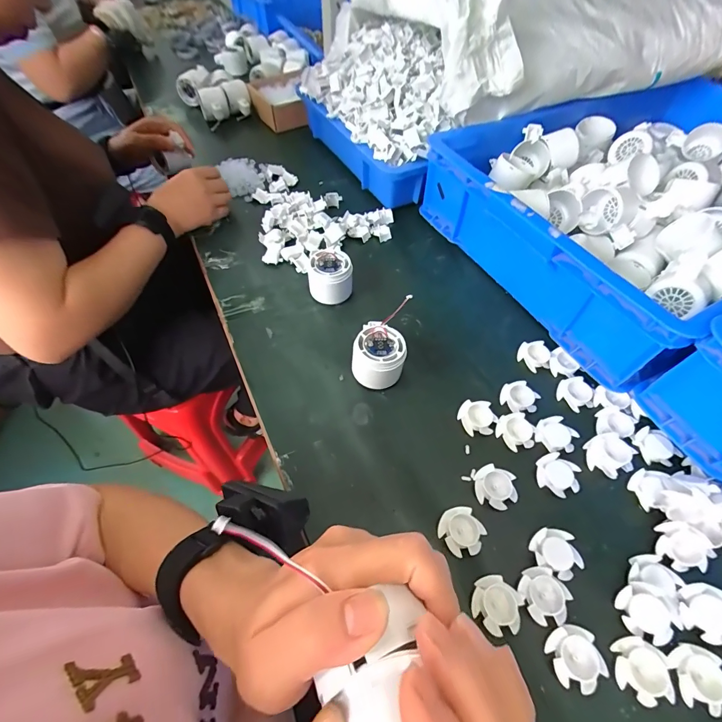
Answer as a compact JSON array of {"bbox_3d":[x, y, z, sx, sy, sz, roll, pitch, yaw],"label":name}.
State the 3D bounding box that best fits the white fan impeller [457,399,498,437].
[{"bbox_3d":[0.128,0.062,0.408,0.037,0.010,0.038,0,56,0],"label":"white fan impeller"}]

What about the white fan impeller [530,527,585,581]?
[{"bbox_3d":[0.176,0.172,0.333,0.040,0.010,0.038,29,60,18],"label":"white fan impeller"}]

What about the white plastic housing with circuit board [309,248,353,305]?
[{"bbox_3d":[-0.040,-0.113,0.497,0.058,0.043,0.061,-4,56,-2],"label":"white plastic housing with circuit board"}]

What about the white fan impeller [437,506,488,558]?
[{"bbox_3d":[0.092,0.156,0.339,0.039,0.017,0.039,0,56,0],"label":"white fan impeller"}]

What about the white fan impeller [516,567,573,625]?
[{"bbox_3d":[0.154,0.197,0.311,0.035,0.009,0.040,-21,58,-14],"label":"white fan impeller"}]

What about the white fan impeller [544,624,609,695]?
[{"bbox_3d":[0.169,0.233,0.291,0.037,0.012,0.039,-2,57,3],"label":"white fan impeller"}]

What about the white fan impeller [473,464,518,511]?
[{"bbox_3d":[0.132,0.124,0.365,0.037,0.014,0.040,3,56,1],"label":"white fan impeller"}]

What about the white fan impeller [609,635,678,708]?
[{"bbox_3d":[0.217,0.239,0.285,0.038,0.012,0.040,0,56,0],"label":"white fan impeller"}]

